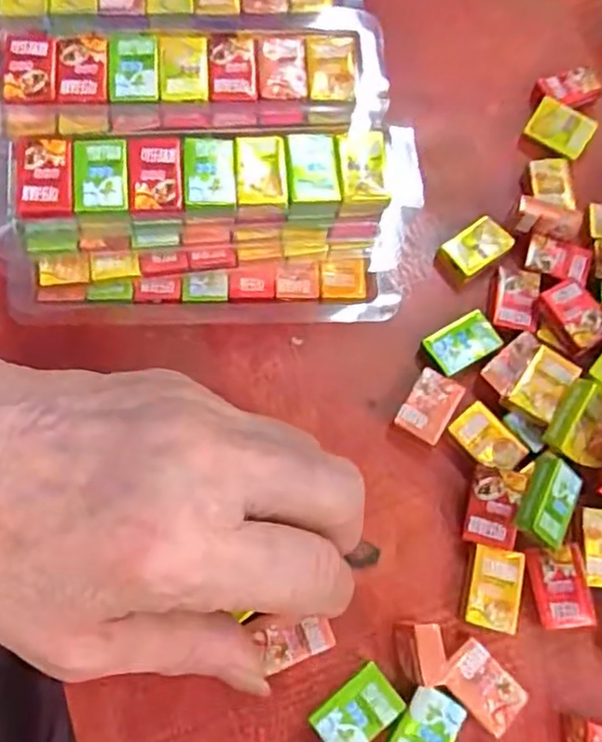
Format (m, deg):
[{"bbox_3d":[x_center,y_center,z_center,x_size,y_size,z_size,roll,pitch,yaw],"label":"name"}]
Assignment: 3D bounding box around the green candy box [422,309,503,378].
[{"bbox_3d":[0.059,-0.011,0.236,0.027,0.004,0.018,-28,76,-12],"label":"green candy box"}]

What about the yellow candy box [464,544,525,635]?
[{"bbox_3d":[0.063,0.070,0.208,0.017,0.004,0.025,14,71,1],"label":"yellow candy box"}]

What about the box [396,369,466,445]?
[{"bbox_3d":[0.045,0.012,0.228,0.017,0.004,0.025,32,72,7],"label":"box"}]

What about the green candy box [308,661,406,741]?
[{"bbox_3d":[0.017,0.103,0.196,0.025,0.006,0.016,-35,77,-14],"label":"green candy box"}]

